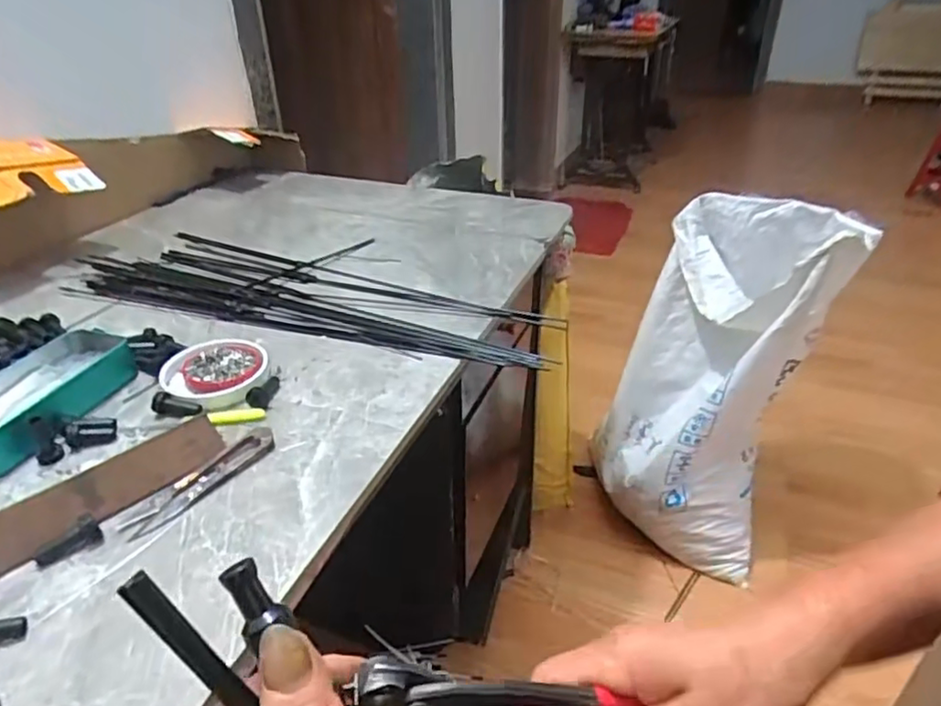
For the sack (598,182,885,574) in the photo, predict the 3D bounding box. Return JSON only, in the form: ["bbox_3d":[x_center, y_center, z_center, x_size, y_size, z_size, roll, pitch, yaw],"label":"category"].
[{"bbox_3d":[0.461,0.063,1.215,0.314,0.718,0.255,20,13,31],"label":"sack"}]

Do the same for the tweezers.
[{"bbox_3d":[-0.188,0.092,0.456,0.026,0.006,0.119,18,38,29],"label":"tweezers"}]

